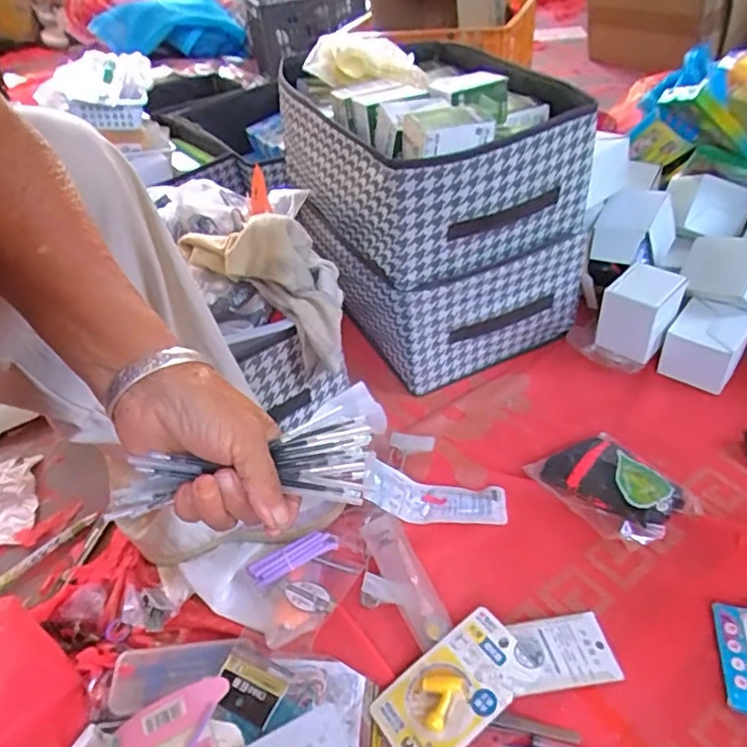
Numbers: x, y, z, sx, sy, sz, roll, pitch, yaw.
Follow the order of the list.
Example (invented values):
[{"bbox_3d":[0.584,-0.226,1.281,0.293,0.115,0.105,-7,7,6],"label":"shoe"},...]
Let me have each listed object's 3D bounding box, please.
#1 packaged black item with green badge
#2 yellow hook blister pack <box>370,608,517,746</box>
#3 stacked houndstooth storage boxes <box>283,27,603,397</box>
[{"bbox_3d":[0.260,0.124,0.645,0.109,0.030,0.141,-26,44,-20],"label":"packaged black item with green badge"},{"bbox_3d":[0.070,0.275,0.508,0.136,0.024,0.077,-28,45,-22],"label":"yellow hook blister pack"},{"bbox_3d":[0.077,-0.248,0.848,0.304,0.359,0.399,-24,43,-18],"label":"stacked houndstooth storage boxes"}]

